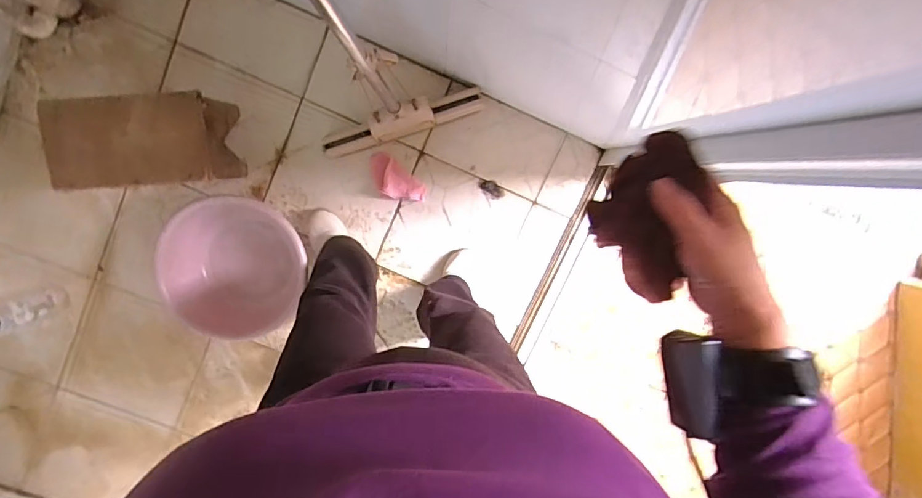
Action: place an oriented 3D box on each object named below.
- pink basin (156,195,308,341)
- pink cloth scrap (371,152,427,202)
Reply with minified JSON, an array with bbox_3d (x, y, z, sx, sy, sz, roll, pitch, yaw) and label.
[{"bbox_3d":[-0.535,0.059,1.142,0.306,0.114,0.336,-1,99,-4],"label":"pink basin"},{"bbox_3d":[-0.159,-0.164,1.163,0.154,0.039,0.076,41,94,-8],"label":"pink cloth scrap"}]

